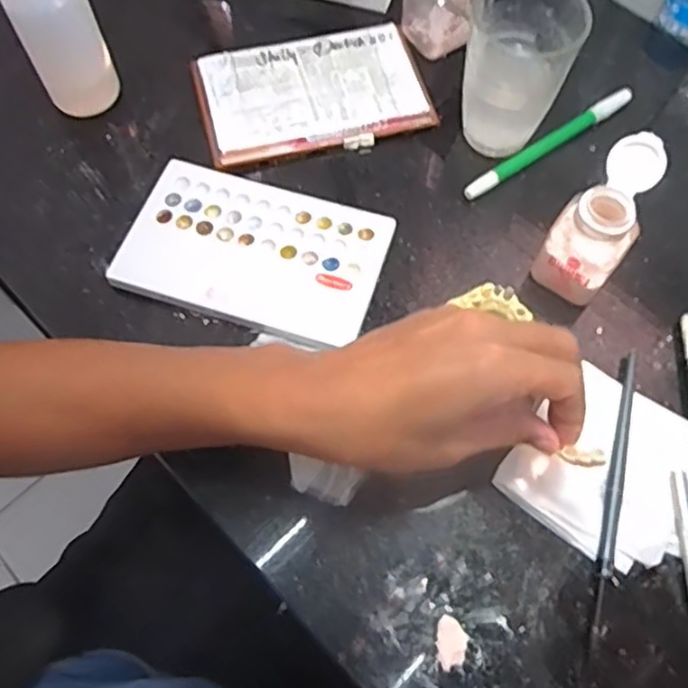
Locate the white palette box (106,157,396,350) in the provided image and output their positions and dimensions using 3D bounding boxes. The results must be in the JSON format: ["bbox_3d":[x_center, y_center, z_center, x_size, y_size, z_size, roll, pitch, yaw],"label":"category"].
[{"bbox_3d":[-0.054,-0.056,0.412,0.153,0.013,0.099,18,67,7],"label":"white palette box"}]

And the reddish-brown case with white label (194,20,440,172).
[{"bbox_3d":[-0.022,-0.175,0.459,0.151,0.010,0.094,-11,66,-6],"label":"reddish-brown case with white label"}]

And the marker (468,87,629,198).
[{"bbox_3d":[0.141,-0.136,0.452,0.148,0.014,0.013,-34,70,-15],"label":"marker"}]

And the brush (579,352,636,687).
[{"bbox_3d":[0.140,0.084,0.347,0.007,0.006,0.177,16,66,6],"label":"brush"}]

